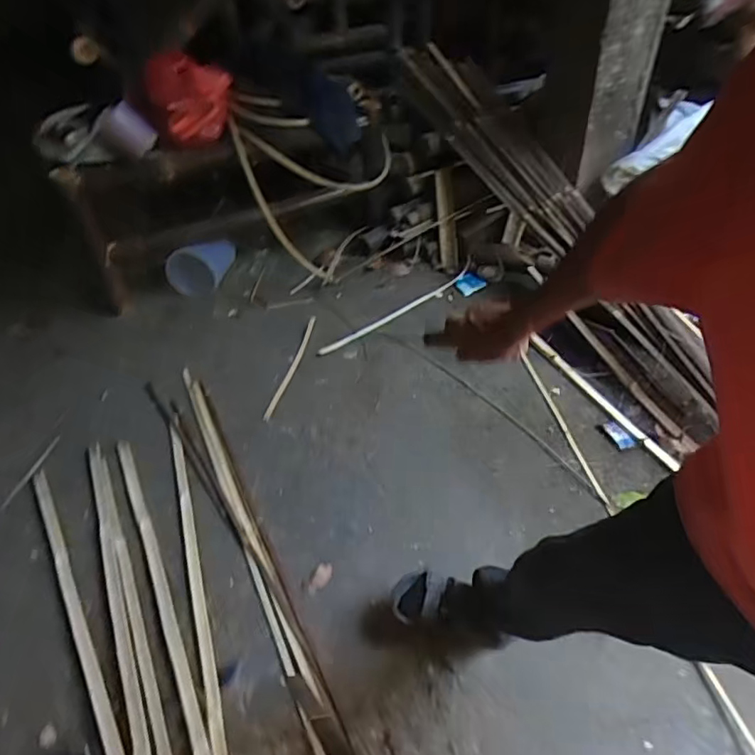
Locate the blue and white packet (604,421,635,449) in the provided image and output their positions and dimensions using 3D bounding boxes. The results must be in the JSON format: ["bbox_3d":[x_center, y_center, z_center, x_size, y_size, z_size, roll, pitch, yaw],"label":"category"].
[{"bbox_3d":[0.591,0.140,1.376,0.038,0.013,0.086,-15,45,-13],"label":"blue and white packet"}]

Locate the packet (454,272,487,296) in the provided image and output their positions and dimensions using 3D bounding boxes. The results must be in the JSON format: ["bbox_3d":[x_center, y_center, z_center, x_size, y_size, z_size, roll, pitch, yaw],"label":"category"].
[{"bbox_3d":[0.307,-0.313,1.853,0.100,0.034,0.071,-31,51,-27],"label":"packet"}]

